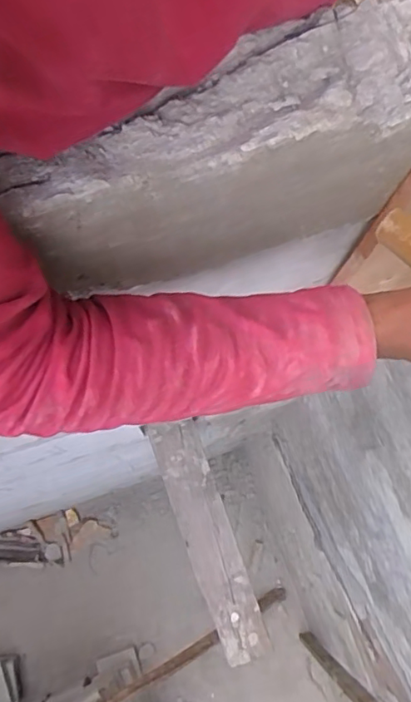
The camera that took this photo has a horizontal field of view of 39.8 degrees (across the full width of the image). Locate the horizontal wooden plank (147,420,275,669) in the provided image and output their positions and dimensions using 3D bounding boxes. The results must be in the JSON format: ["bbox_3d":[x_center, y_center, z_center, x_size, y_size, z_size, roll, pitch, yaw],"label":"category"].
[{"bbox_3d":[0.006,0.433,1.324,0.113,0.028,0.544,-19,76,-7],"label":"horizontal wooden plank"}]

